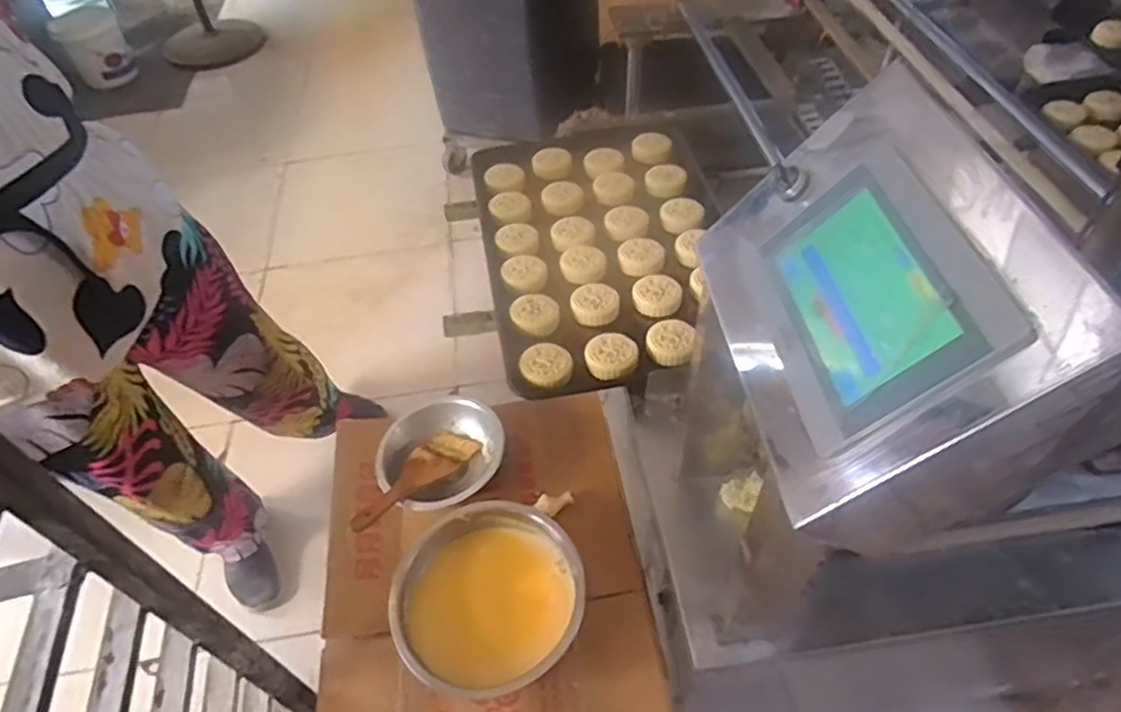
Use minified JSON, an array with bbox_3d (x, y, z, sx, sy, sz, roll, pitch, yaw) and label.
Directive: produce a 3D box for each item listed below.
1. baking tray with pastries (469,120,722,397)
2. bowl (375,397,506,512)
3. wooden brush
[{"bbox_3d":[0.065,-0.196,1.142,0.414,0.064,0.581,-11,47,-3],"label":"baking tray with pastries"},{"bbox_3d":[-0.178,0.149,1.021,0.166,0.055,0.182,-4,47,4],"label":"bowl"},{"bbox_3d":[-0.209,0.171,0.982,0.071,0.025,0.219,22,36,25],"label":"wooden brush"}]

